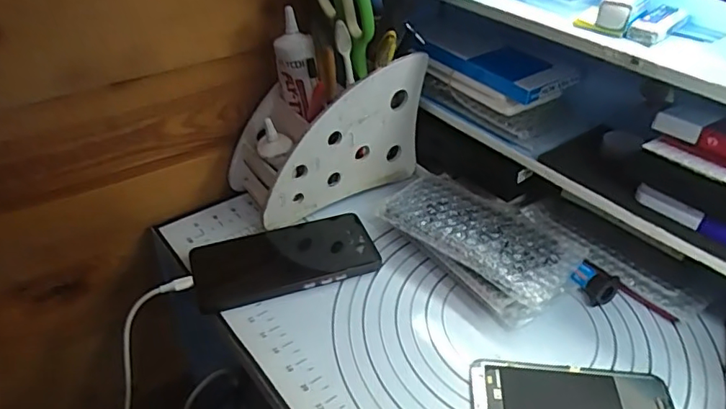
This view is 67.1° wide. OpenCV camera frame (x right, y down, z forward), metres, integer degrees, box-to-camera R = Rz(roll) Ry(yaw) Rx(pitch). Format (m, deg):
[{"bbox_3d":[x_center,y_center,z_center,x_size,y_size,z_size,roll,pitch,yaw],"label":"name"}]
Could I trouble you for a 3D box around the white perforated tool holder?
[{"bbox_3d":[-0.035,-0.073,0.552,0.186,0.134,0.078,-18,42,-23],"label":"white perforated tool holder"}]

